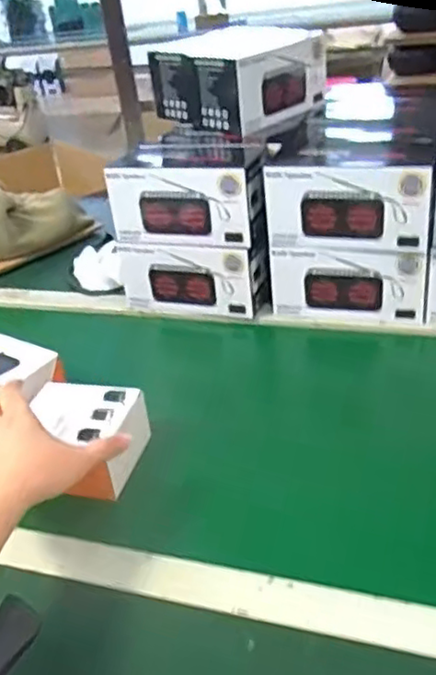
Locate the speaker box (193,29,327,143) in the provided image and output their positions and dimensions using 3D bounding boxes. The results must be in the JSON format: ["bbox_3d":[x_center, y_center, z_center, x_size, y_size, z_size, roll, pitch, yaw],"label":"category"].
[{"bbox_3d":[0.060,-0.380,0.954,0.181,0.126,0.107,-32,39,-33],"label":"speaker box"}]

